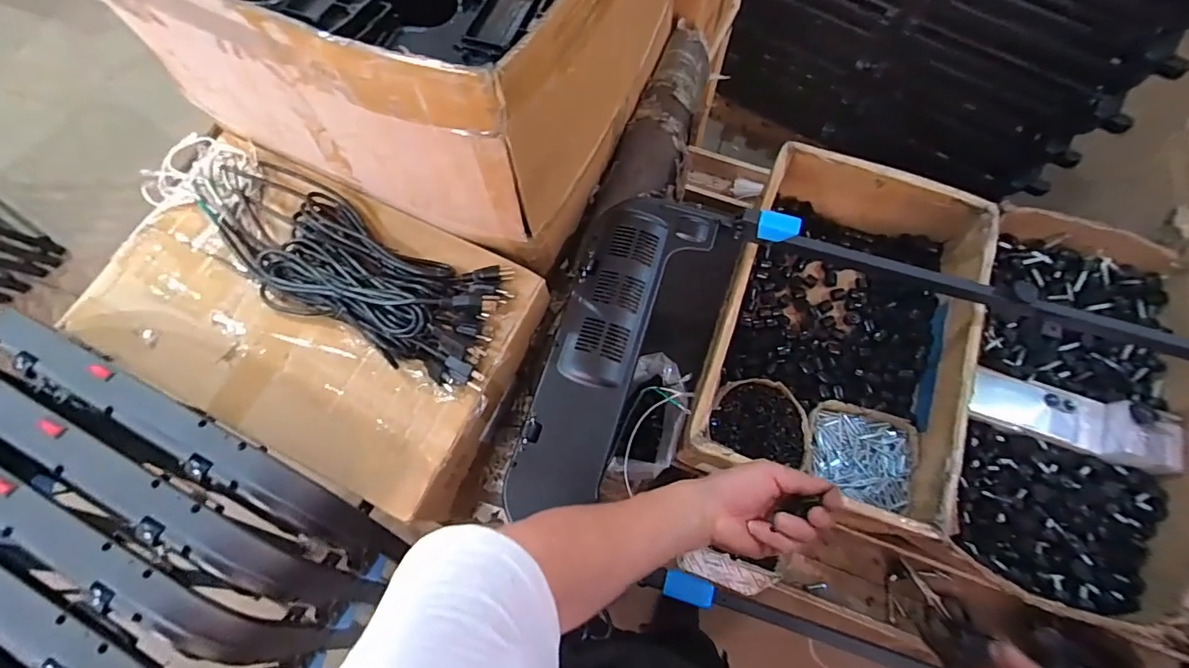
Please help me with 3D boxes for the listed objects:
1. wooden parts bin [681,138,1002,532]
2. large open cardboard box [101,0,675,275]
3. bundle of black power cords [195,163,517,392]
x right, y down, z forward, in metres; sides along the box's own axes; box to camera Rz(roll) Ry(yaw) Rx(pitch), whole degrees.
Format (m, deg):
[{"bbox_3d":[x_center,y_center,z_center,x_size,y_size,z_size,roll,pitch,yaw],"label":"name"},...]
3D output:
[{"bbox_3d":[0.383,-0.005,0.830,0.345,0.199,0.544,20,73,8],"label":"wooden parts bin"},{"bbox_3d":[-0.222,-0.487,0.702,0.602,0.333,0.595,20,73,8],"label":"large open cardboard box"},{"bbox_3d":[-0.330,-0.095,0.674,0.483,0.045,0.170,26,74,10],"label":"bundle of black power cords"}]

